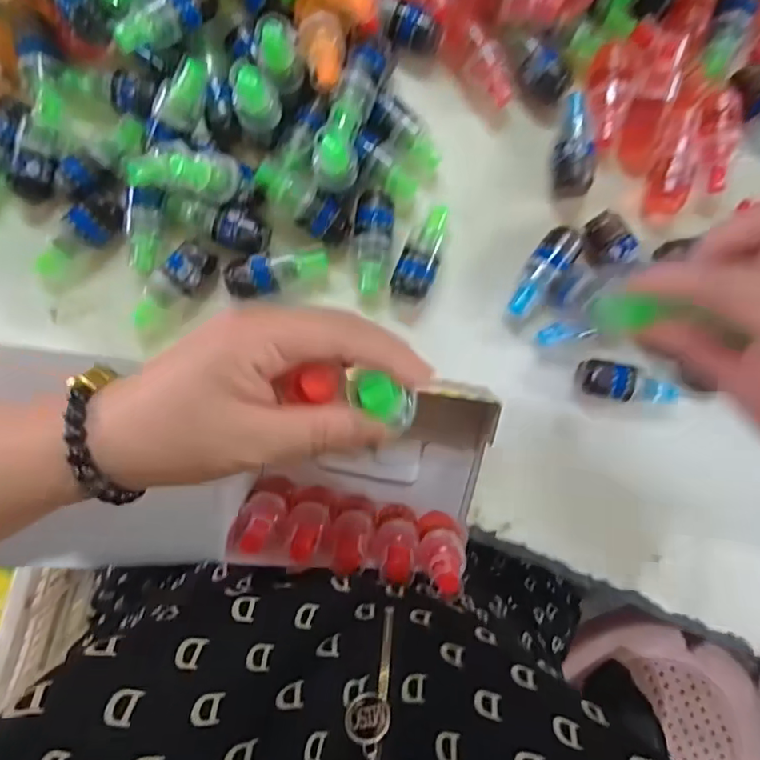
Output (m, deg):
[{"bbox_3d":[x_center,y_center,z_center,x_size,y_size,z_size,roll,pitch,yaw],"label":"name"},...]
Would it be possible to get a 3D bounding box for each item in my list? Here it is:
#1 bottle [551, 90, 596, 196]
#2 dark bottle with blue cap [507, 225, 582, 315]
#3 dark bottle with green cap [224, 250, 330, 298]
[{"bbox_3d":[0.151,-0.185,0.394,0.029,0.023,0.077,-5,89,-3],"label":"bottle"},{"bbox_3d":[0.127,-0.086,0.389,0.026,0.022,0.079,39,87,-1],"label":"dark bottle with blue cap"},{"bbox_3d":[-0.076,-0.082,0.376,0.075,0.023,0.030,-15,94,-17],"label":"dark bottle with green cap"}]

